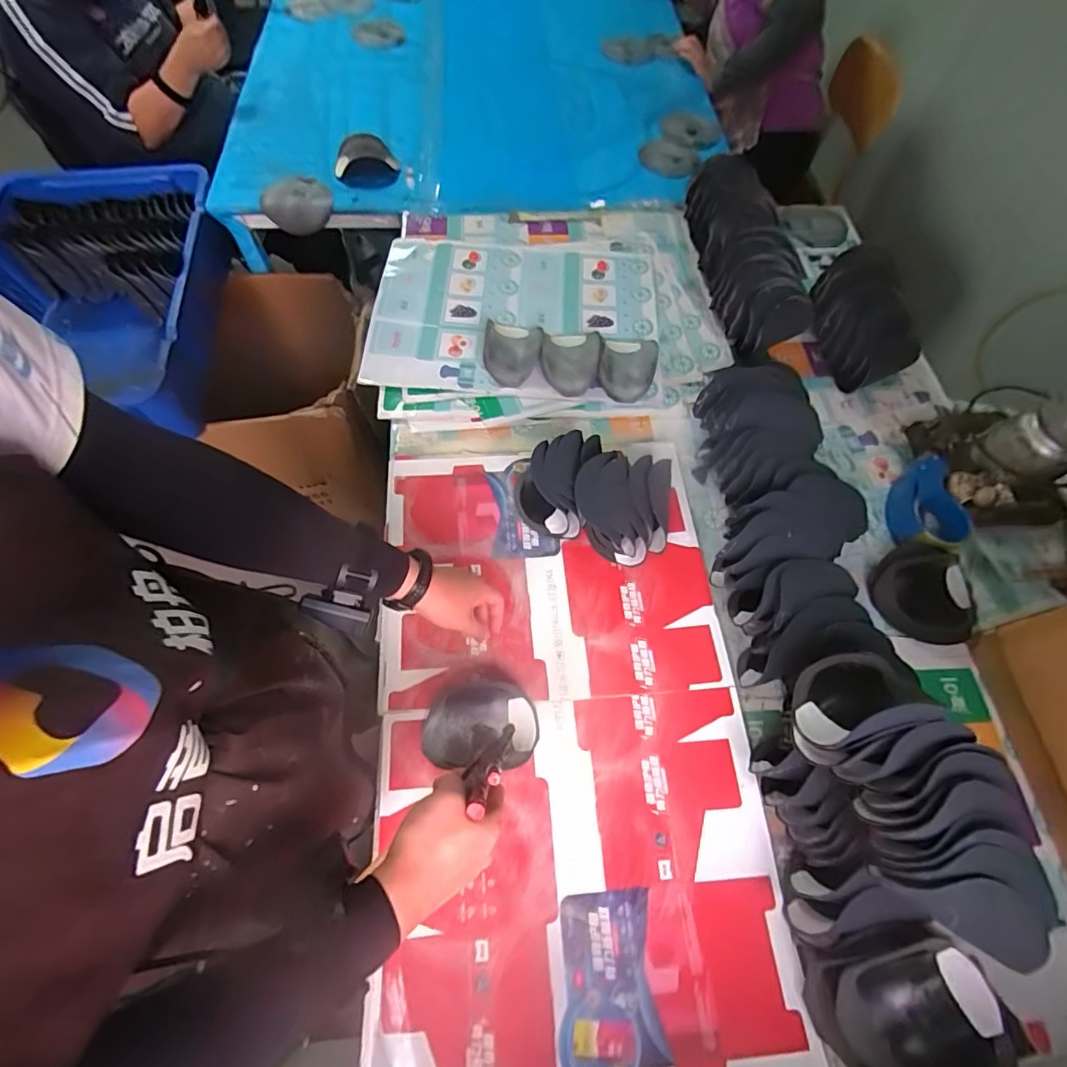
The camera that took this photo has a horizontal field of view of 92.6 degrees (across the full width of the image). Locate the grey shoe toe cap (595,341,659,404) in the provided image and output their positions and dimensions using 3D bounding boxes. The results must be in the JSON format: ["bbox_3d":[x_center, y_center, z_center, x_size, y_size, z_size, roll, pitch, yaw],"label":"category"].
[{"bbox_3d":[0.168,-0.297,0.910,0.099,0.033,0.139,14,64,3],"label":"grey shoe toe cap"}]

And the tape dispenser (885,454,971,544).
[{"bbox_3d":[0.603,-0.044,0.797,0.102,0.057,0.141,-8,65,-6],"label":"tape dispenser"}]

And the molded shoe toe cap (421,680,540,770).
[{"bbox_3d":[-0.067,0.240,0.642,0.141,0.035,0.100,3,64,-2],"label":"molded shoe toe cap"}]

